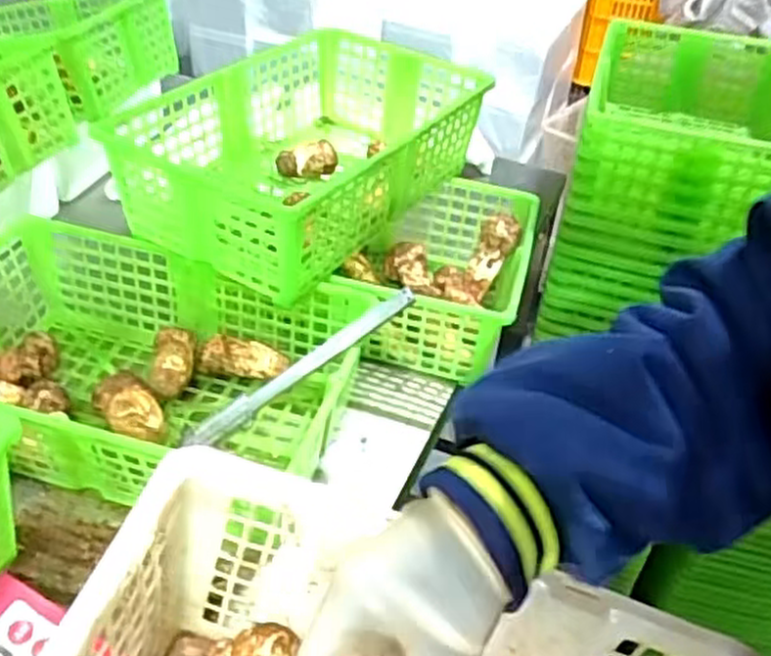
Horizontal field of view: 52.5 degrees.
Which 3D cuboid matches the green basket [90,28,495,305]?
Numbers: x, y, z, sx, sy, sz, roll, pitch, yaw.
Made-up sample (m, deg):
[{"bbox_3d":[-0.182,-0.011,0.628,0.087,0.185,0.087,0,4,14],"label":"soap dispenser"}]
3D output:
[{"bbox_3d":[-0.066,-0.172,0.753,0.207,0.107,0.349,26,44,22],"label":"green basket"}]

